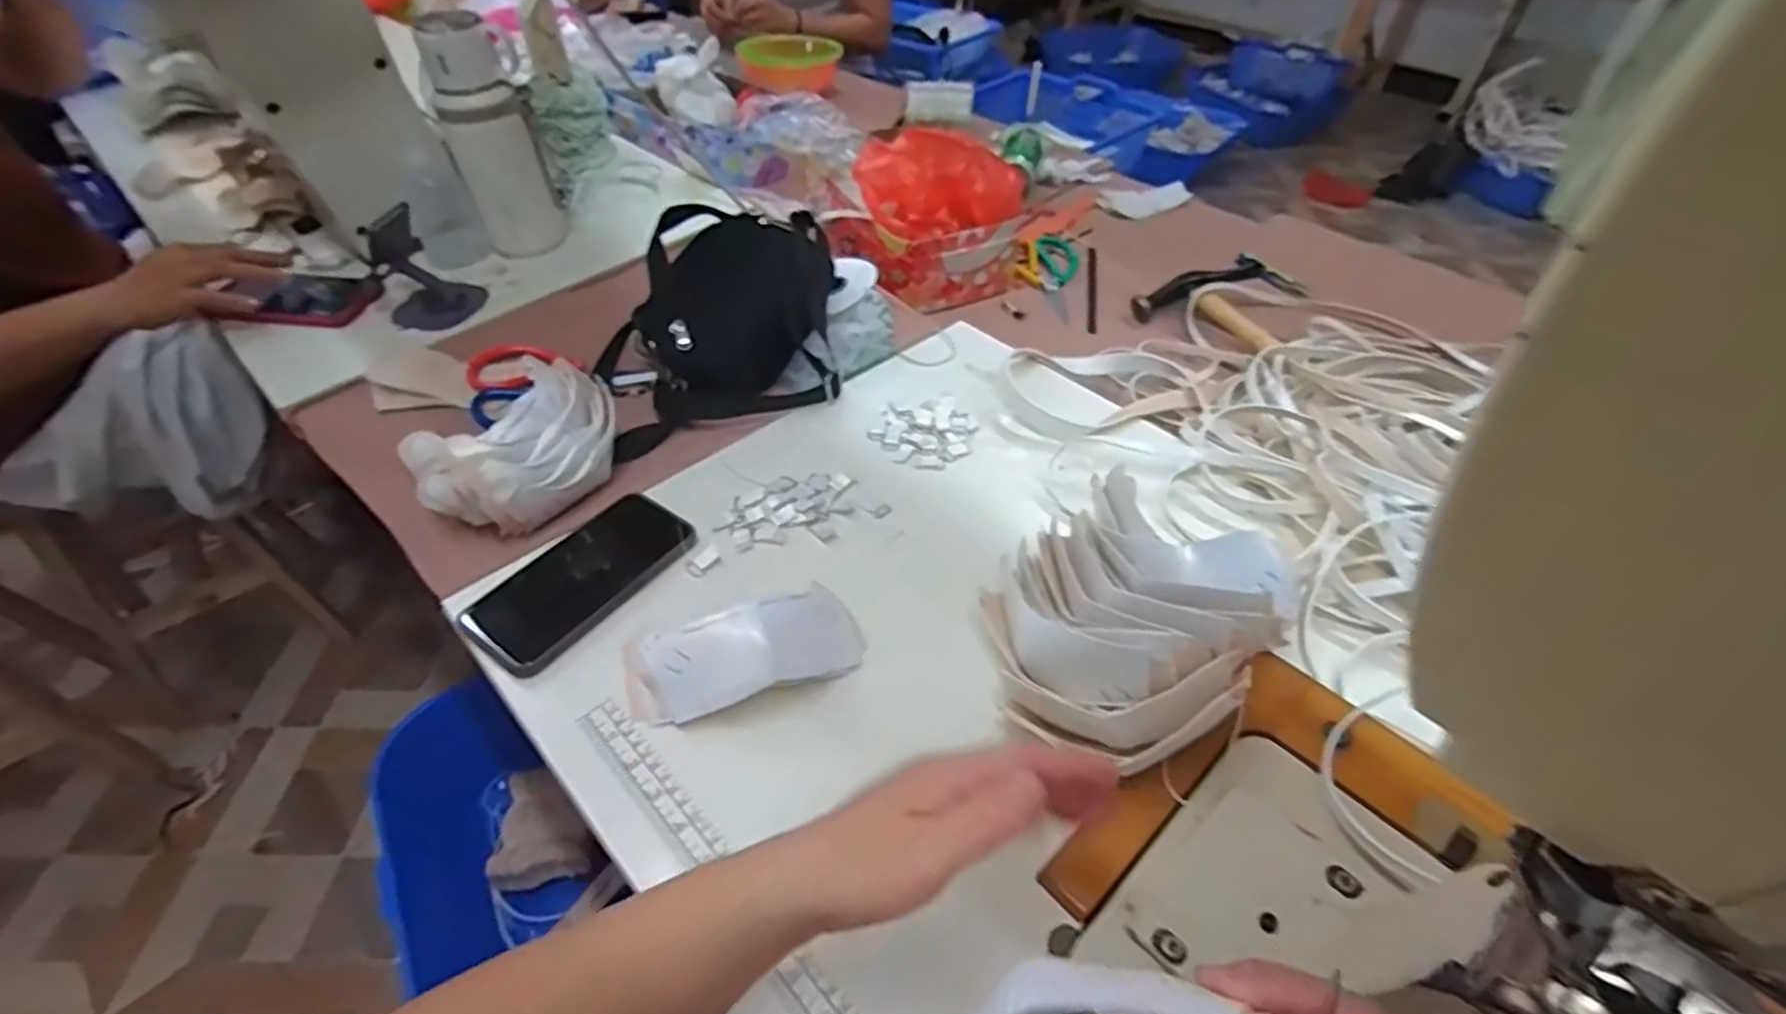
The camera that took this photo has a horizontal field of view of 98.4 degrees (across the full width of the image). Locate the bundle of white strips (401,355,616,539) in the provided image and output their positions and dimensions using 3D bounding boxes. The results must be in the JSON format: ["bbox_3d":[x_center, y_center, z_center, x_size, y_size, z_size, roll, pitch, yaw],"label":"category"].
[{"bbox_3d":[-0.303,-0.043,0.637,0.105,0.070,0.156,28,52,24],"label":"bundle of white strips"}]

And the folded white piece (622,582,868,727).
[{"bbox_3d":[-0.092,0.091,0.489,0.151,0.050,0.064,-14,48,-14],"label":"folded white piece"}]

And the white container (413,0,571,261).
[{"bbox_3d":[-0.423,-0.392,0.822,0.094,0.222,0.111,-19,49,-19],"label":"white container"}]

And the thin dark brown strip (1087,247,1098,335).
[{"bbox_3d":[0.262,-0.288,1.014,0.010,0.011,0.202,8,47,5],"label":"thin dark brown strip"}]

